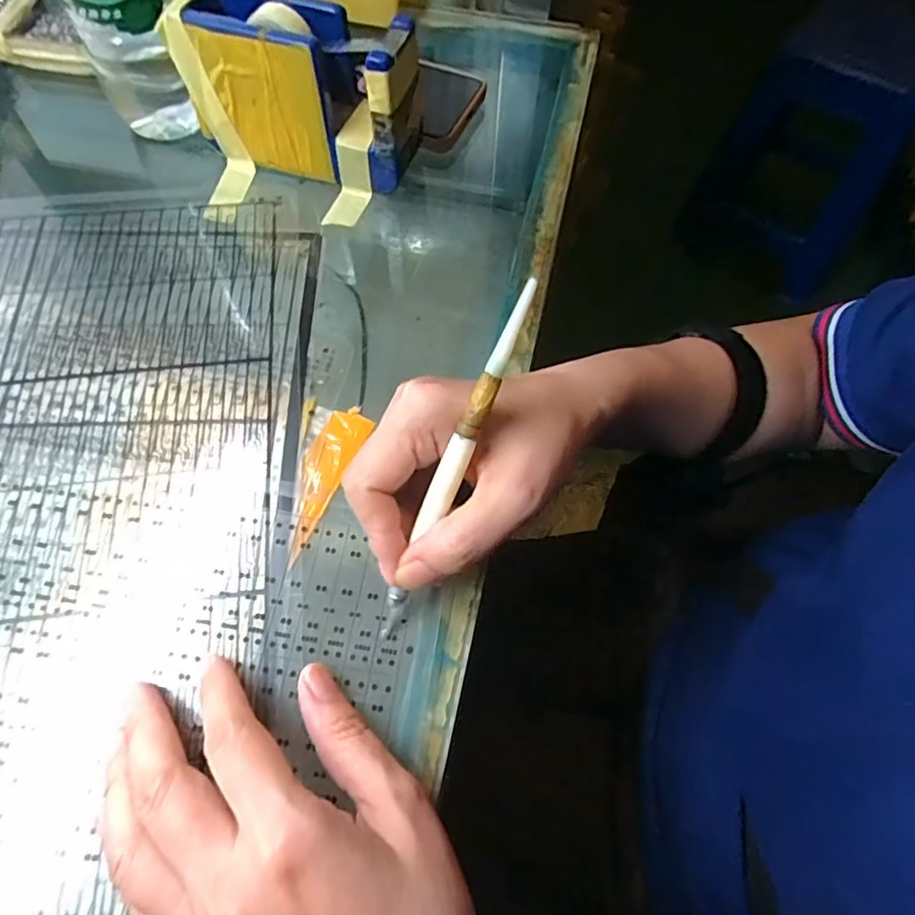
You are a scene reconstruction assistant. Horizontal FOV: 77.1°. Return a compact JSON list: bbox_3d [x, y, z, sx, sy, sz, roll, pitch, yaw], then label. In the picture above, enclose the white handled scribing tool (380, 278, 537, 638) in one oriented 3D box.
[{"bbox_3d":[-0.003,0.006,0.220,0.008,0.009,0.152,26,109,12],"label":"white handled scribing tool"}]

